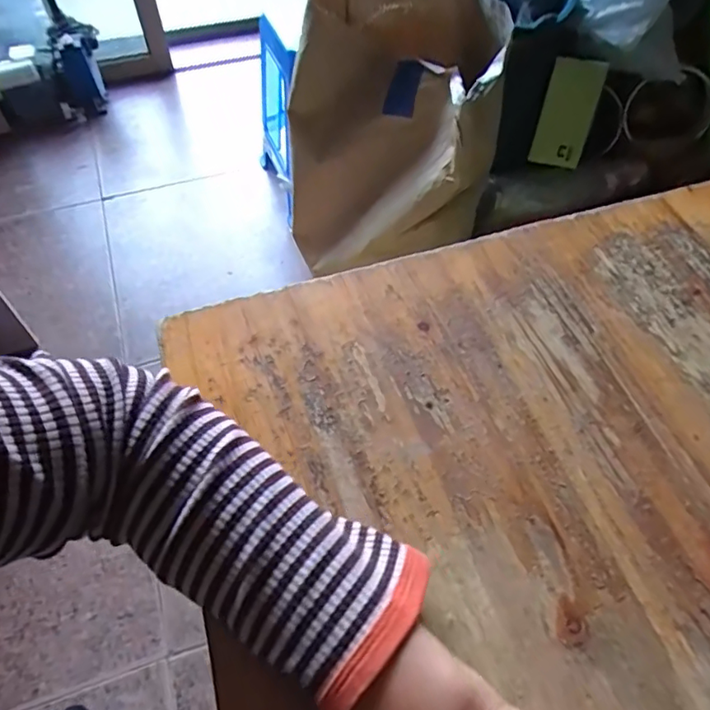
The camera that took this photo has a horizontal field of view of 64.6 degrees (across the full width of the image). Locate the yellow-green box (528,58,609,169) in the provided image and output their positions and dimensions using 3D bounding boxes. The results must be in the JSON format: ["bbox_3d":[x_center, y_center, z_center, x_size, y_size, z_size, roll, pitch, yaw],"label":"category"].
[{"bbox_3d":[0.411,-0.466,1.090,0.099,0.193,0.038,12,40,8],"label":"yellow-green box"}]

